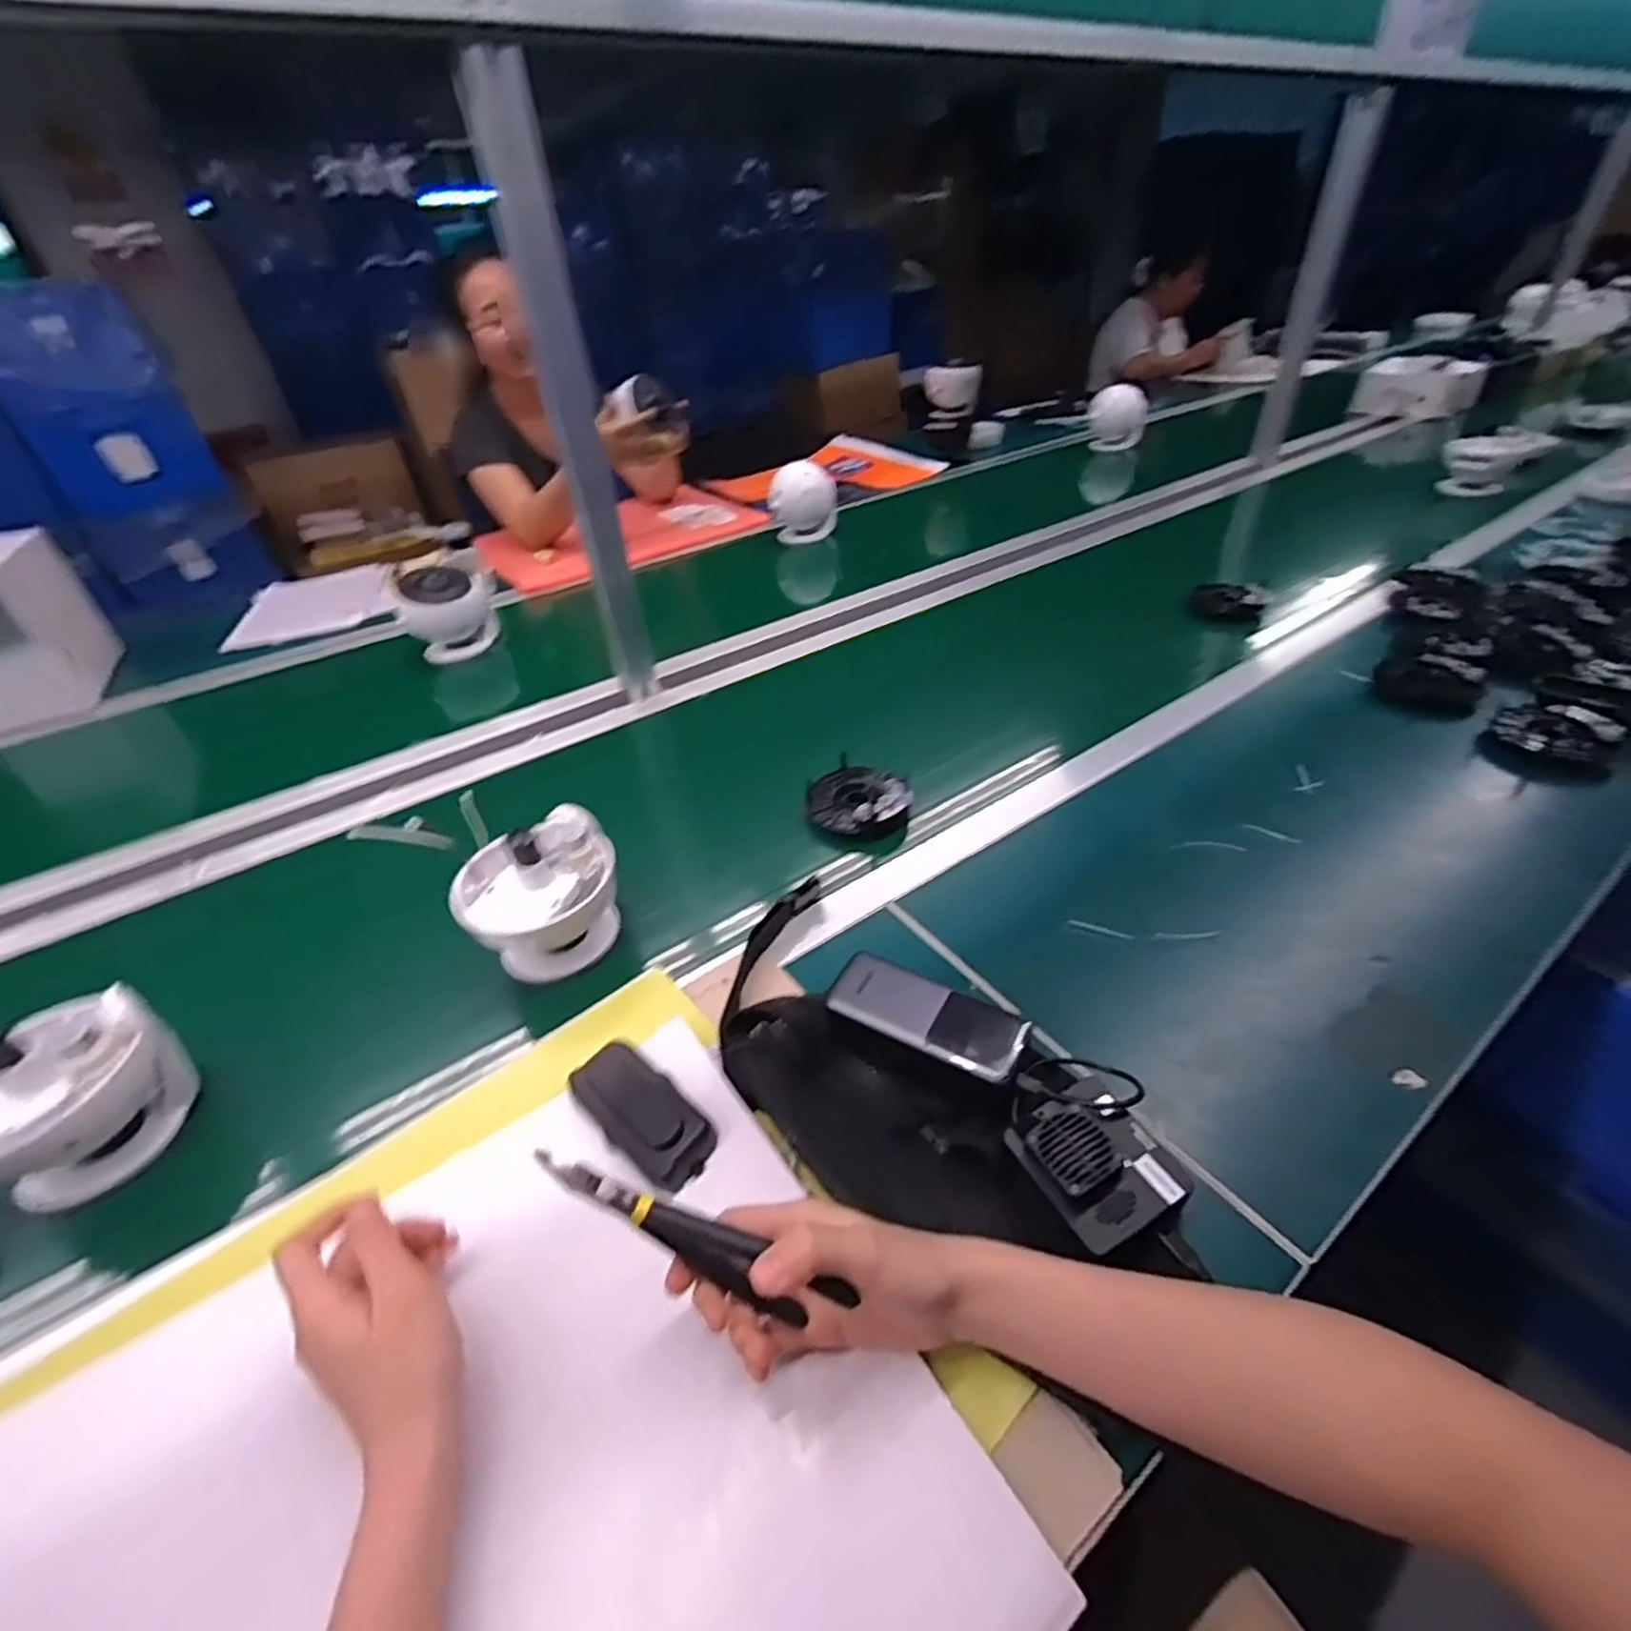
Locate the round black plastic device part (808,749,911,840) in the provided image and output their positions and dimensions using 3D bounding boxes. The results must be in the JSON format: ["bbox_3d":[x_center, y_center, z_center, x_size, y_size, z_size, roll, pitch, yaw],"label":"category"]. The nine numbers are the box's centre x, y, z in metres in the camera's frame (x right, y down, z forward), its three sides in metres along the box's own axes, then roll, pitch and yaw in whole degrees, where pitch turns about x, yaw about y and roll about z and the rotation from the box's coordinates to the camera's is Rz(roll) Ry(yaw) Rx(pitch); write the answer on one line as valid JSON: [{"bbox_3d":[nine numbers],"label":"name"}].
[{"bbox_3d":[0.039,-0.016,0.714,0.093,0.036,0.092,-3,39,2],"label":"round black plastic device part"}]

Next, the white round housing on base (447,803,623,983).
[{"bbox_3d":[-0.218,0.067,0.580,0.117,0.122,0.092,-17,40,-16],"label":"white round housing on base"}]

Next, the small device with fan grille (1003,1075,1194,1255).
[{"bbox_3d":[0.157,0.190,0.400,0.071,0.023,0.075,-21,41,-19],"label":"small device with fan grille"}]

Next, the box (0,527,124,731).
[{"bbox_3d":[-1.114,-0.263,0.994,0.137,0.198,0.211,-20,41,-19],"label":"box"}]

